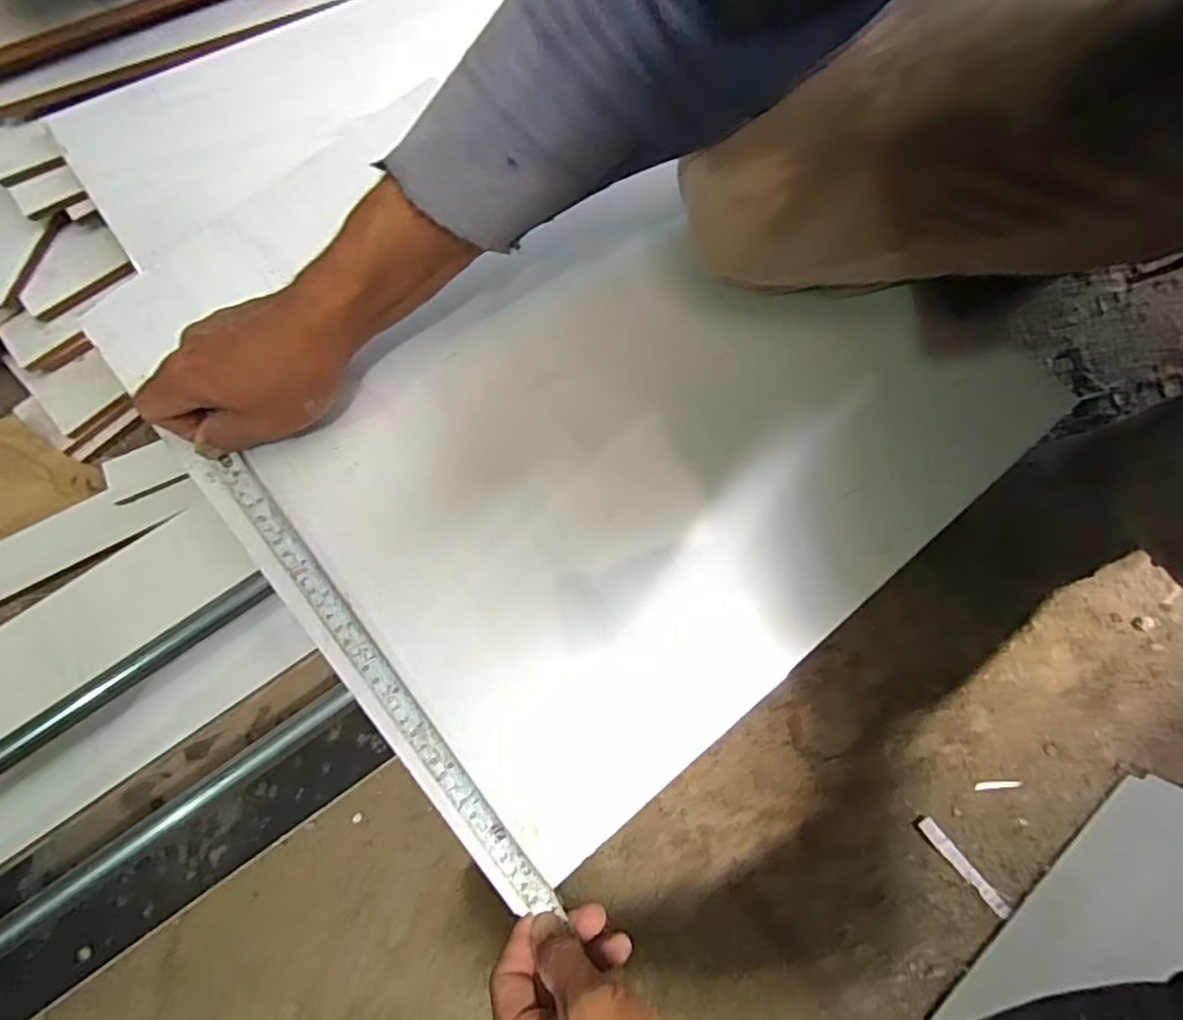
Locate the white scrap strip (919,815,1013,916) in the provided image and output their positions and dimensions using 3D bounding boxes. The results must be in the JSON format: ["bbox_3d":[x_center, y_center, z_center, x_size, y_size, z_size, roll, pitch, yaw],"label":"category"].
[{"bbox_3d":[0.290,0.278,0.474,0.012,0.007,0.086,-40,82,-8],"label":"white scrap strip"}]

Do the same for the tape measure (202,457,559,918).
[{"bbox_3d":[-0.133,0.100,0.375,0.017,0.004,0.337,-38,83,-7],"label":"tape measure"}]

